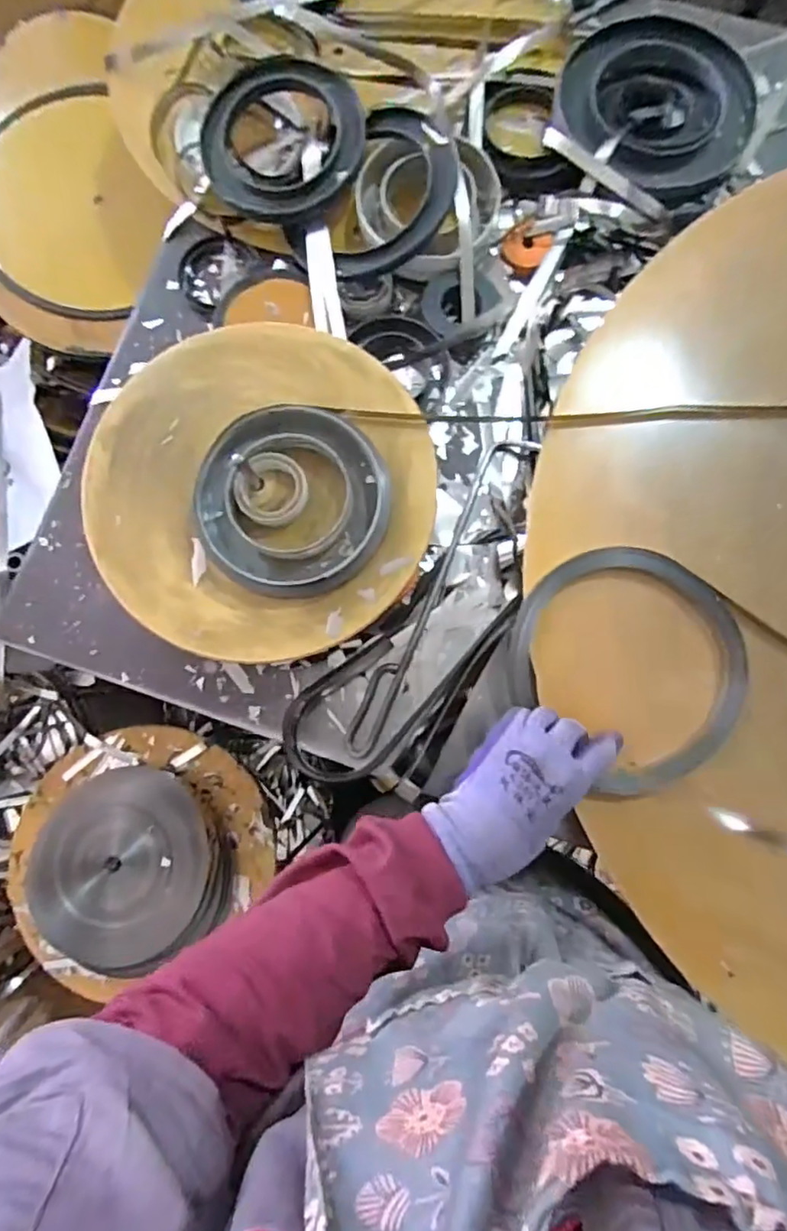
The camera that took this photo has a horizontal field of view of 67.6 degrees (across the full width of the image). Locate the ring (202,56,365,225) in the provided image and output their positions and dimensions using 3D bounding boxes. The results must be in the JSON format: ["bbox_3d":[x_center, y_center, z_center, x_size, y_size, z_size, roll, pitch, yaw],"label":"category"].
[{"bbox_3d":[-0.104,-0.449,0.560,0.153,0.018,0.138,4,99,5],"label":"ring"}]

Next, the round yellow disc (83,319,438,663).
[{"bbox_3d":[-0.112,-0.110,0.482,0.280,0.034,0.273,0,81,1],"label":"round yellow disc"}]

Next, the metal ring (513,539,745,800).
[{"bbox_3d":[0.186,0.036,0.459,0.186,0.017,0.171,0,81,1],"label":"metal ring"}]

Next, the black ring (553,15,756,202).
[{"bbox_3d":[0.258,-0.504,0.582,0.177,0.040,0.177,0,81,1],"label":"black ring"}]

